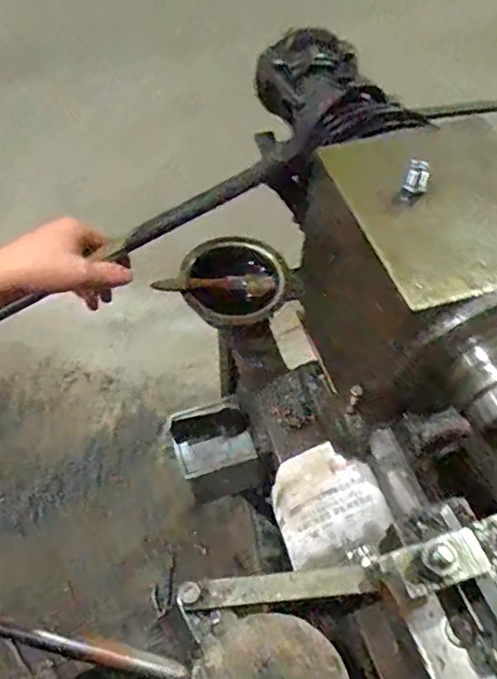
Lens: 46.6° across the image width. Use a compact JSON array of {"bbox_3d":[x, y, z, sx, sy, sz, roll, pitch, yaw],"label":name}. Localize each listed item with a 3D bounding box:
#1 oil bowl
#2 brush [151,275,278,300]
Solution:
[{"bbox_3d":[-0.021,-0.071,0.720,0.120,0.050,0.115,1,56,-1],"label":"oil bowl"},{"bbox_3d":[-0.042,-0.067,0.719,0.147,0.020,0.023,-1,56,-3],"label":"brush"}]

